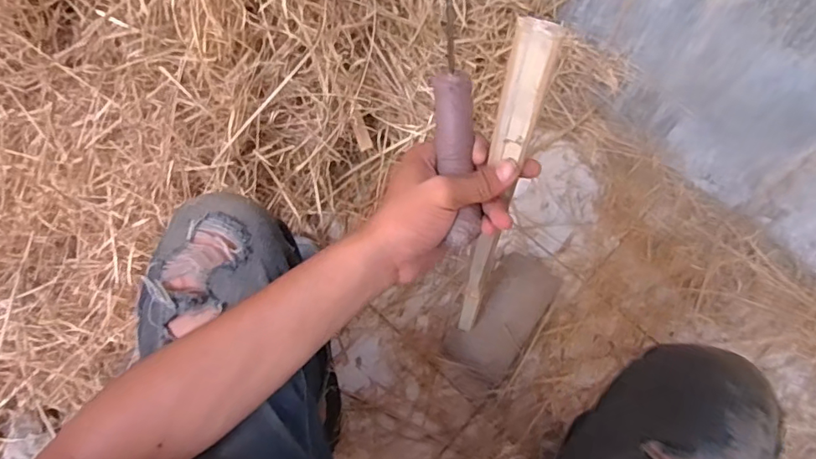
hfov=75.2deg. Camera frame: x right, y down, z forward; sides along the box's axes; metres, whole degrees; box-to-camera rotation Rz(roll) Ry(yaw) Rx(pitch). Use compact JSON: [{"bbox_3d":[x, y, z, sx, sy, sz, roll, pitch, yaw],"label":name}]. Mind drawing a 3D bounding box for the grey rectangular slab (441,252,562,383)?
[{"bbox_3d":[0.161,0.146,0.898,0.107,0.068,0.212,36,72,12],"label":"grey rectangular slab"}]

